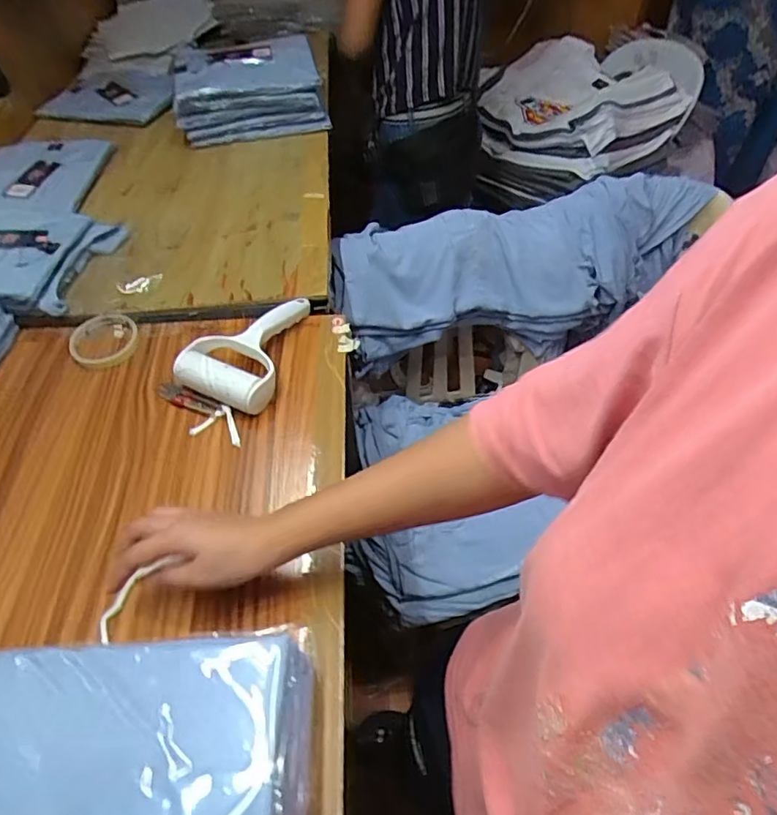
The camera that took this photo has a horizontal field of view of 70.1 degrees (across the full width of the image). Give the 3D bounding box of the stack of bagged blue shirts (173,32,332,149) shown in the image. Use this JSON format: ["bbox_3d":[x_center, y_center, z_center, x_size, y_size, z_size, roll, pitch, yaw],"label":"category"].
[{"bbox_3d":[-0.258,-0.580,1.025,0.268,0.123,0.162,-19,52,-13],"label":"stack of bagged blue shirts"}]

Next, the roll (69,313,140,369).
[{"bbox_3d":[-0.355,-0.085,0.694,0.079,0.015,0.090,-21,52,-14],"label":"roll"}]

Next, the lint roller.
[{"bbox_3d":[-0.157,-0.080,0.668,0.117,0.036,0.185,20,54,19],"label":"lint roller"}]

